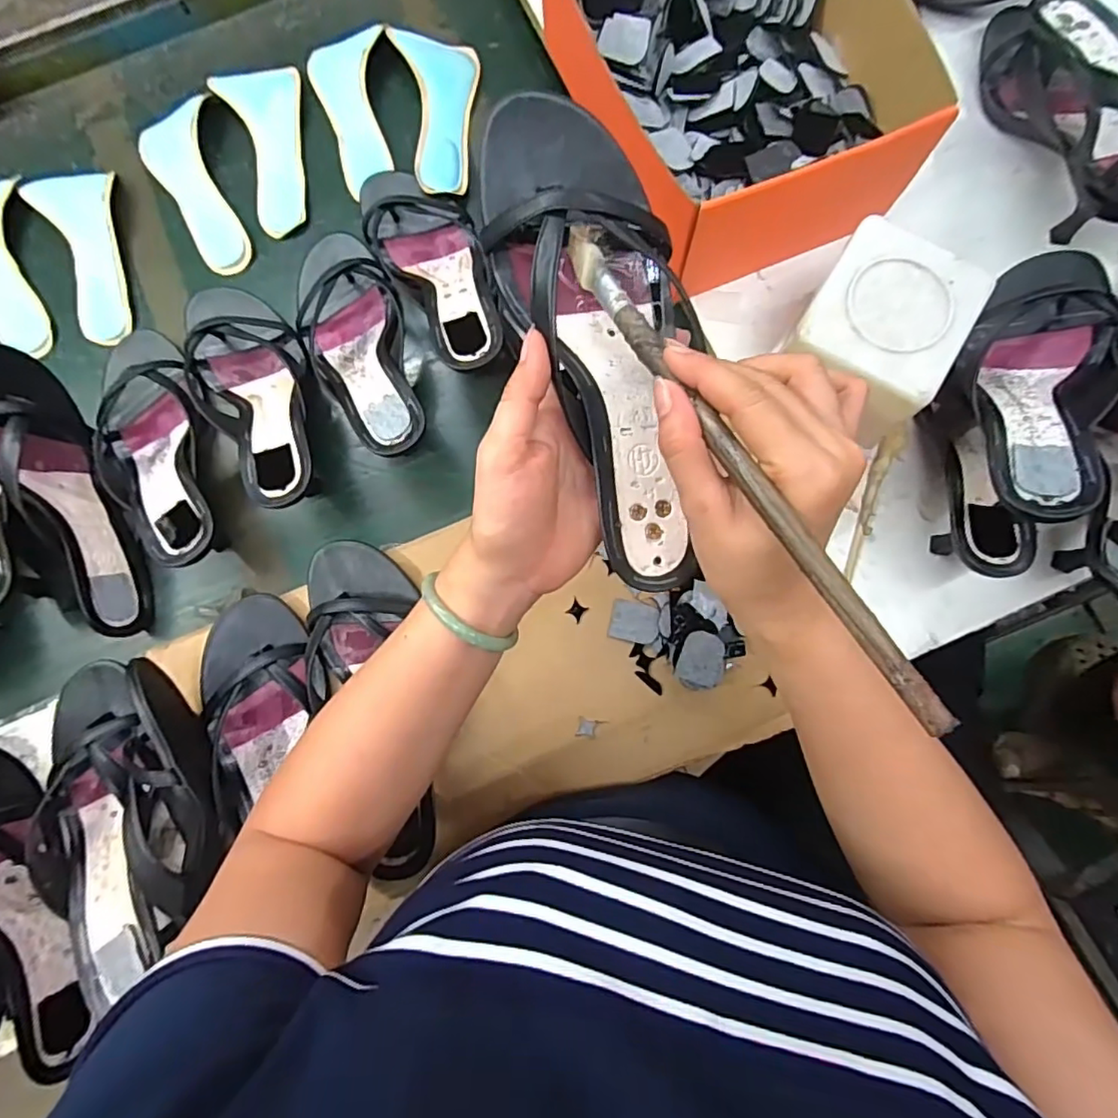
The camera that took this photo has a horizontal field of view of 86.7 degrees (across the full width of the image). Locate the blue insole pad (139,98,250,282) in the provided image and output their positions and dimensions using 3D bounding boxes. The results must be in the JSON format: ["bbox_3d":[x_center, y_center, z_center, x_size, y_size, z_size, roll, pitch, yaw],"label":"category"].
[{"bbox_3d":[-0.347,-0.346,0.558,0.074,0.019,0.176,-18,81,-1],"label":"blue insole pad"}]

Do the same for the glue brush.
[{"bbox_3d":[0.067,-0.056,0.249,0.017,0.010,0.270,-28,66,-2],"label":"glue brush"}]

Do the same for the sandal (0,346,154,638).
[{"bbox_3d":[-0.394,-0.051,0.474,0.047,0.089,0.234,-23,96,-1],"label":"sandal"}]

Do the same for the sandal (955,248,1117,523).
[{"bbox_3d":[0.325,-0.121,0.398,0.093,0.053,0.235,23,64,6],"label":"sandal"}]

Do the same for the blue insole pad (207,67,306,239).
[{"bbox_3d":[-0.273,-0.391,0.564,0.074,0.013,0.165,-15,81,0],"label":"blue insole pad"}]

